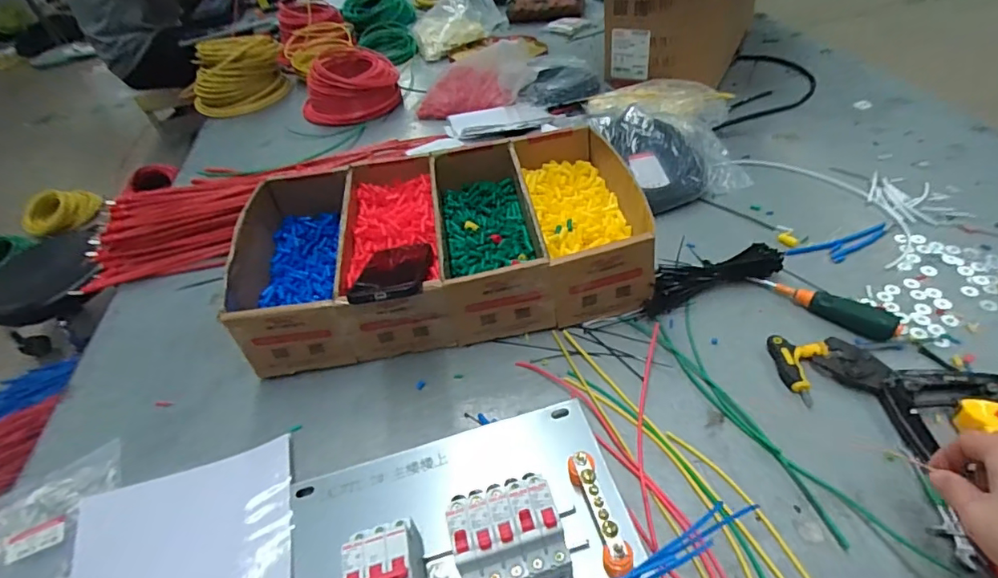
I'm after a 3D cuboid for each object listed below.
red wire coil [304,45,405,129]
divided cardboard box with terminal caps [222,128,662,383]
[{"bbox_3d":[-0.344,-0.483,1.233,0.178,0.114,0.188,-3,42,2],"label":"red wire coil"},{"bbox_3d":[-0.079,-0.069,0.722,0.523,0.119,0.337,-11,44,-2],"label":"divided cardboard box with terminal caps"}]

